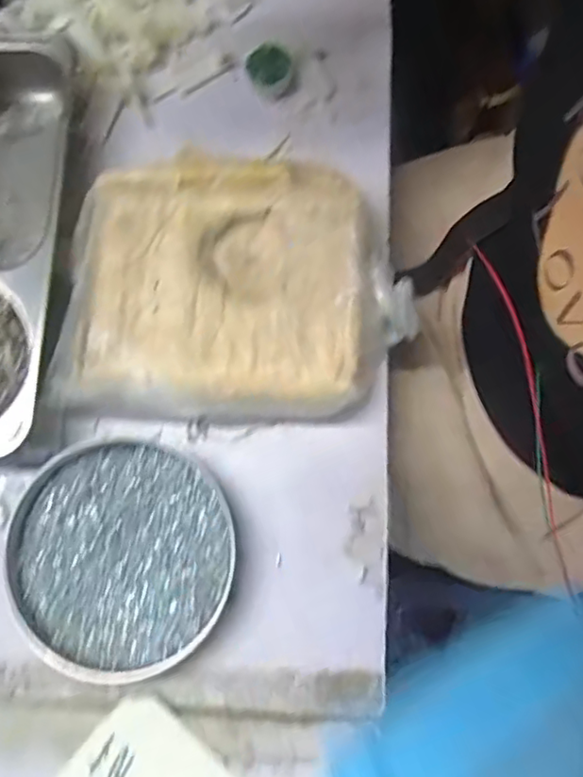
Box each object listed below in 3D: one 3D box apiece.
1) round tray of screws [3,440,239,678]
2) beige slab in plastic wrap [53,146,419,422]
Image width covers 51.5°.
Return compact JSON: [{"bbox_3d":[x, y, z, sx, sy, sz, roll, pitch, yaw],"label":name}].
[{"bbox_3d":[-0.105,0.101,0.369,0.135,0.018,0.135,0,79,1],"label":"round tray of screws"},{"bbox_3d":[-0.037,-0.065,0.383,0.207,0.031,0.162,0,79,1],"label":"beige slab in plastic wrap"}]

